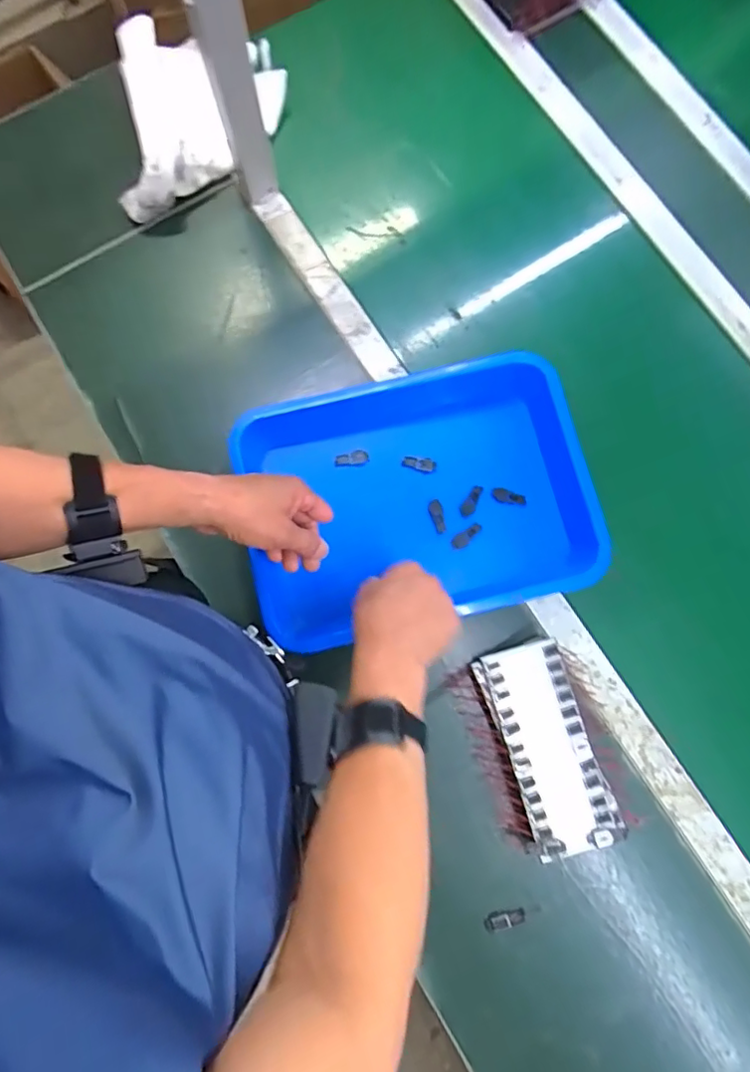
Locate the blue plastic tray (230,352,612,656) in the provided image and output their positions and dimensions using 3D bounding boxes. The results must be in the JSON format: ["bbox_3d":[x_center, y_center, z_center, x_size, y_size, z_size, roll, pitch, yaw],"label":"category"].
[{"bbox_3d":[0.046,-0.041,0.617,0.364,0.054,0.265,-13,79,-4],"label":"blue plastic tray"}]

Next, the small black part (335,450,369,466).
[{"bbox_3d":[-0.026,-0.088,0.639,0.037,0.004,0.015,-8,79,-3],"label":"small black part"}]

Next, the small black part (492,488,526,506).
[{"bbox_3d":[0.151,-0.043,0.637,0.038,0.004,0.015,21,79,3],"label":"small black part"}]

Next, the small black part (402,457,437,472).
[{"bbox_3d":[0.050,-0.082,0.636,0.037,0.004,0.014,16,78,2],"label":"small black part"}]

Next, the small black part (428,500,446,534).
[{"bbox_3d":[0.070,-0.022,0.628,0.014,0.005,0.036,-16,79,-4],"label":"small black part"}]

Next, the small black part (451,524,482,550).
[{"bbox_3d":[0.102,0.000,0.626,0.039,0.004,0.015,-35,81,-8],"label":"small black part"}]

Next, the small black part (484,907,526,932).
[{"bbox_3d":[0.128,0.378,0.556,0.040,0.004,0.016,-14,79,-4],"label":"small black part"}]

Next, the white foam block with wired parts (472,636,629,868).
[{"bbox_3d":[0.172,0.212,0.574,0.086,0.034,0.197,-17,81,-4],"label":"white foam block with wired parts"}]

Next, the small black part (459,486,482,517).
[{"bbox_3d":[0.108,-0.039,0.629,0.016,0.004,0.038,29,79,5],"label":"small black part"}]

